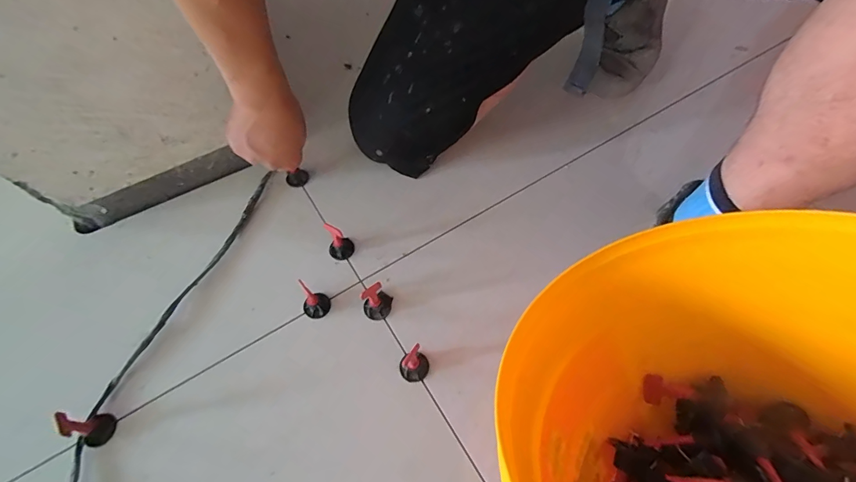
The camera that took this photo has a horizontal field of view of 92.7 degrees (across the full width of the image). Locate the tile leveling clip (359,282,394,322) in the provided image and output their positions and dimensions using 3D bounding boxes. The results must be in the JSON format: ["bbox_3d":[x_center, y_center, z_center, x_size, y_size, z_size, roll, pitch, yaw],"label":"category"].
[{"bbox_3d":[-0.057,0.062,0.445,0.033,0.055,0.028,-21,60,-11],"label":"tile leveling clip"}]

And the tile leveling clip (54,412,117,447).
[{"bbox_3d":[-0.328,0.177,0.389,0.024,0.048,0.028,12,59,8],"label":"tile leveling clip"}]

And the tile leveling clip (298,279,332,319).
[{"bbox_3d":[-0.128,0.063,0.451,0.030,0.046,0.026,-37,64,-19],"label":"tile leveling clip"}]

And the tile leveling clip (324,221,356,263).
[{"bbox_3d":[-0.107,0.000,0.486,0.030,0.052,0.024,-17,60,-9],"label":"tile leveling clip"}]

